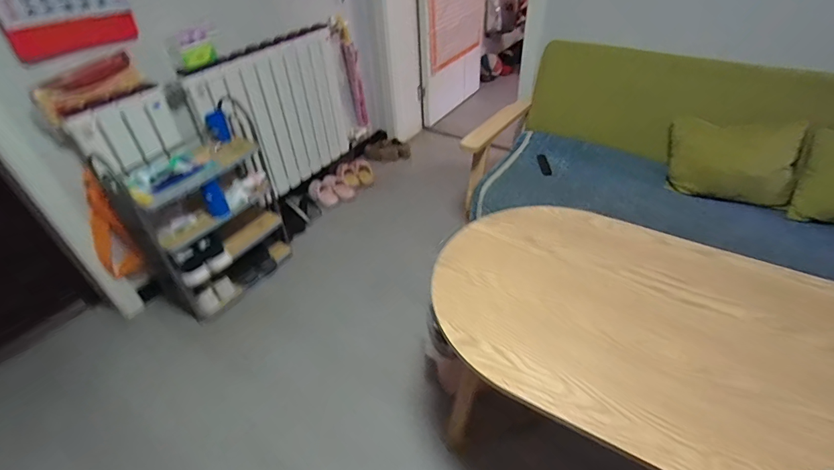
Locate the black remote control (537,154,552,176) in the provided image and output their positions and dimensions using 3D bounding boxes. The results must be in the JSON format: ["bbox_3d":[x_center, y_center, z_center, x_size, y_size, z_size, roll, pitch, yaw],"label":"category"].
[{"bbox_3d":[0.543,-0.300,1.767,0.047,0.010,0.134,-5,54,-2],"label":"black remote control"}]

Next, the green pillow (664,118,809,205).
[{"bbox_3d":[1.101,-0.257,1.464,0.387,0.291,0.155,28,49,32],"label":"green pillow"}]

